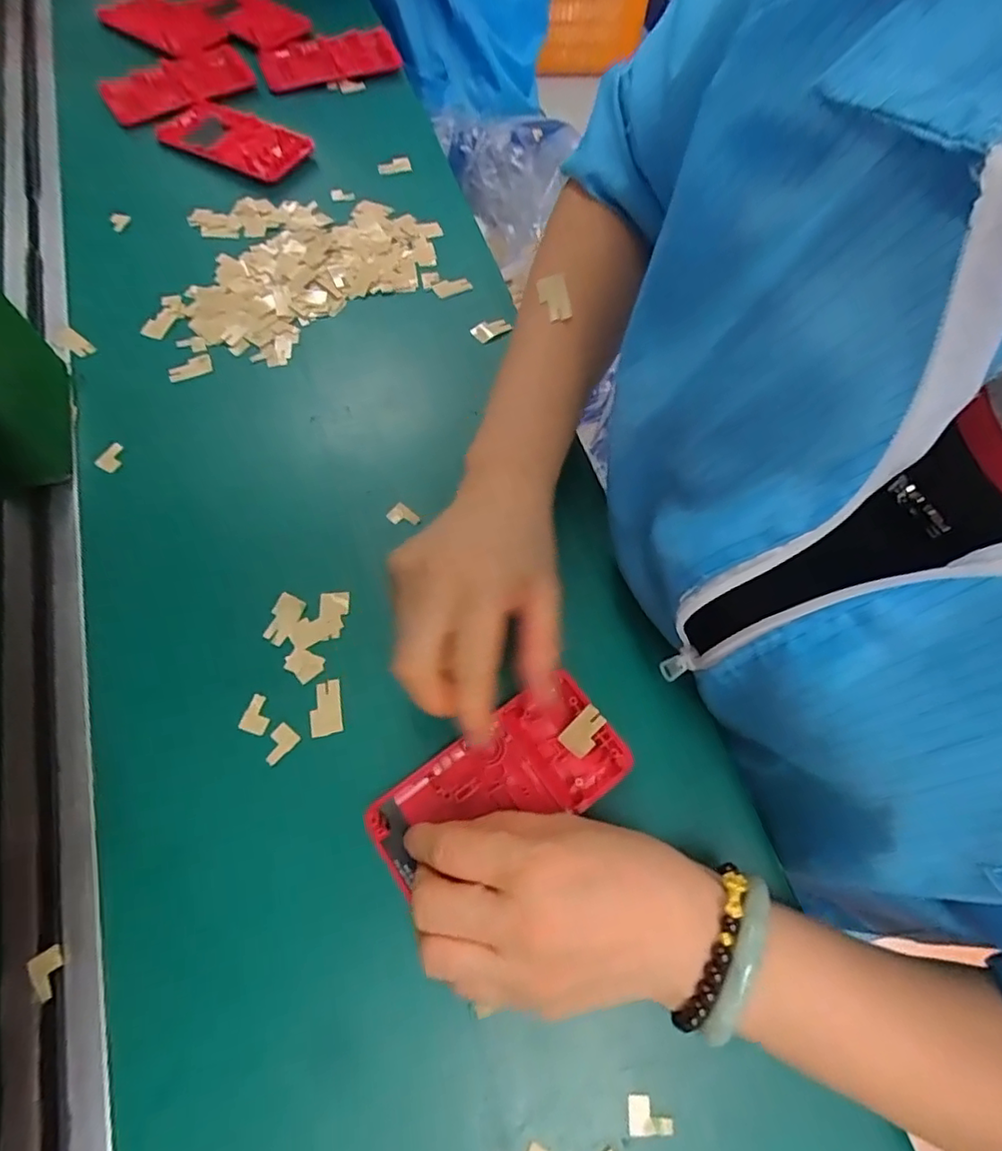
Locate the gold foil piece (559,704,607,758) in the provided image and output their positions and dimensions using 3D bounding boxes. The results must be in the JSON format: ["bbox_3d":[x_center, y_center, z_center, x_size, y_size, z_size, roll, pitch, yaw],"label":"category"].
[{"bbox_3d":[0.042,0.077,0.289,0.016,0.004,0.025,42,108,8],"label":"gold foil piece"}]

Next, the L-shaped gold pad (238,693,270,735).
[{"bbox_3d":[-0.125,0.071,0.300,0.013,0.004,0.018,16,65,4],"label":"L-shaped gold pad"}]

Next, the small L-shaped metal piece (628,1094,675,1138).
[{"bbox_3d":[0.062,0.224,0.243,0.017,0.007,0.012,0,65,-3],"label":"small L-shaped metal piece"}]

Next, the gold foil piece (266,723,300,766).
[{"bbox_3d":[-0.112,0.085,0.295,0.014,0.004,0.018,35,68,13],"label":"gold foil piece"}]

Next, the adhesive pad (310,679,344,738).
[{"bbox_3d":[-0.091,0.069,0.305,0.016,0.004,0.028,-5,75,-13],"label":"adhesive pad"}]

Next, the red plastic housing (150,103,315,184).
[{"bbox_3d":[-0.227,-0.371,0.495,0.132,0.016,0.060,30,68,11],"label":"red plastic housing"}]

